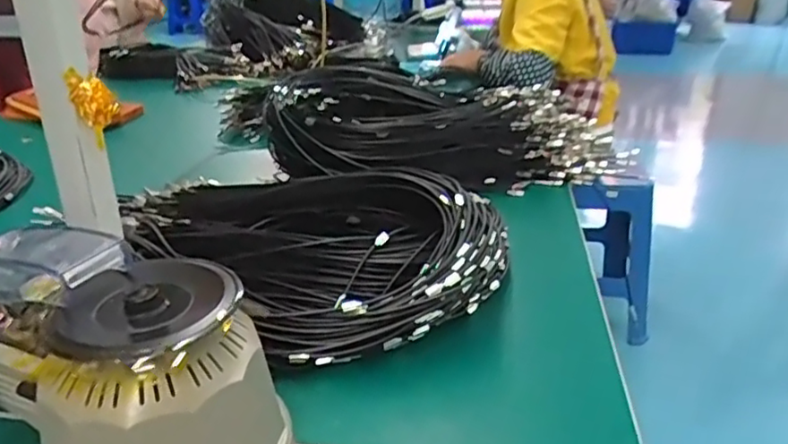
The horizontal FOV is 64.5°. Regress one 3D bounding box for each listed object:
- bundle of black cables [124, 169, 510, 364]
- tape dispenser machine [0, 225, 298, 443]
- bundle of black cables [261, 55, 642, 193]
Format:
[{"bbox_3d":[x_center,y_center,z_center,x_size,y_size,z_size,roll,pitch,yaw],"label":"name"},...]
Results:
[{"bbox_3d":[-0.111,0.001,0.690,0.445,0.079,0.271,23,33,40],"label":"bundle of black cables"},{"bbox_3d":[-0.173,0.106,0.415,0.188,0.159,0.150,19,31,35],"label":"tape dispenser machine"},{"bbox_3d":[0.077,-0.159,1.028,0.544,0.129,0.282,-2,25,-5],"label":"bundle of black cables"}]

